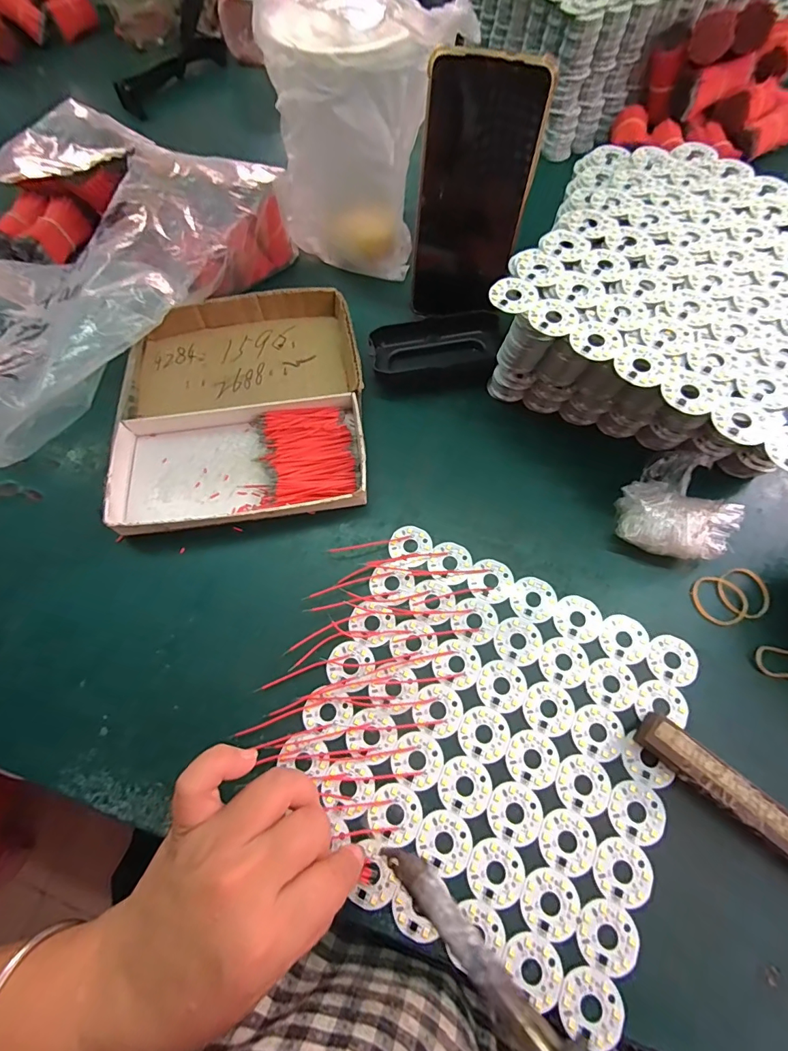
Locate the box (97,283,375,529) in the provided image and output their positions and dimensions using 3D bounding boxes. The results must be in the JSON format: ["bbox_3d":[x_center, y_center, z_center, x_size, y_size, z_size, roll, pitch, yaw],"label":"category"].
[{"bbox_3d":[-0.122,-0.098,0.361,0.190,0.026,0.205,-8,69,-1],"label":"box"}]

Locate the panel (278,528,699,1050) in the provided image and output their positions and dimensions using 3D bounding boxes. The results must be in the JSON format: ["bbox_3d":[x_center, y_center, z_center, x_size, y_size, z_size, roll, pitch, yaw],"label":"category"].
[{"bbox_3d":[0.055,0.126,0.271,0.209,0.007,0.207,23,71,10],"label":"panel"}]

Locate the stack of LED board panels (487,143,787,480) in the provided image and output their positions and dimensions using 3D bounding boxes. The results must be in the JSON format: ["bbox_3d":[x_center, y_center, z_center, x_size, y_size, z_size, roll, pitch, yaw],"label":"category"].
[{"bbox_3d":[0.214,-0.165,0.339,0.250,0.092,0.250,39,75,15],"label":"stack of LED board panels"}]

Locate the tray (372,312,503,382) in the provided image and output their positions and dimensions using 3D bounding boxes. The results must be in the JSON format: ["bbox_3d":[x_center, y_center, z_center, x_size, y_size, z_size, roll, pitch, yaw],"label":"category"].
[{"bbox_3d":[0.037,-0.153,0.383,0.110,0.021,0.057,-9,69,-1],"label":"tray"}]

